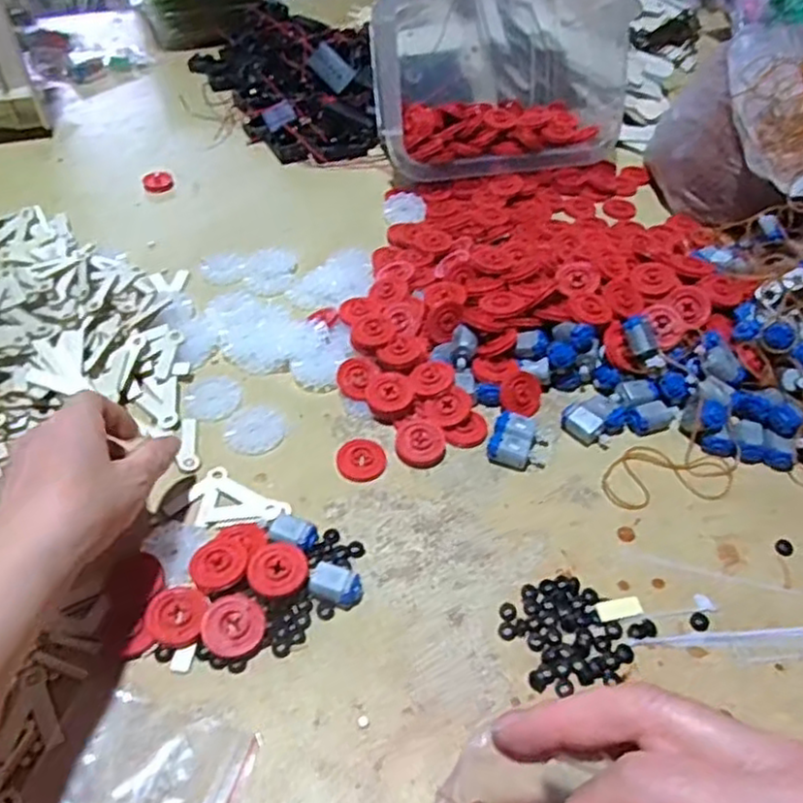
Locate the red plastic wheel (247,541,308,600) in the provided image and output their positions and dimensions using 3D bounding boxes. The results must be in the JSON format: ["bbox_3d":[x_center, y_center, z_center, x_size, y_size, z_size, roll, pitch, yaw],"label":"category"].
[{"bbox_3d":[-0.070,0.095,0.398,0.033,0.005,0.033,1,47,-1],"label":"red plastic wheel"}]

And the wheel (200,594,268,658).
[{"bbox_3d":[-0.090,0.120,0.376,0.032,0.004,0.032,8,57,-12],"label":"wheel"}]

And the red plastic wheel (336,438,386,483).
[{"bbox_3d":[-0.027,0.038,0.465,0.031,0.010,0.030,3,47,0],"label":"red plastic wheel"}]

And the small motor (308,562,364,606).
[{"bbox_3d":[-0.037,0.104,0.397,0.029,0.015,0.018,18,49,14],"label":"small motor"}]

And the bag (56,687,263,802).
[{"bbox_3d":[-0.117,0.183,0.327,0.078,0.005,0.080,14,48,10],"label":"bag"}]

